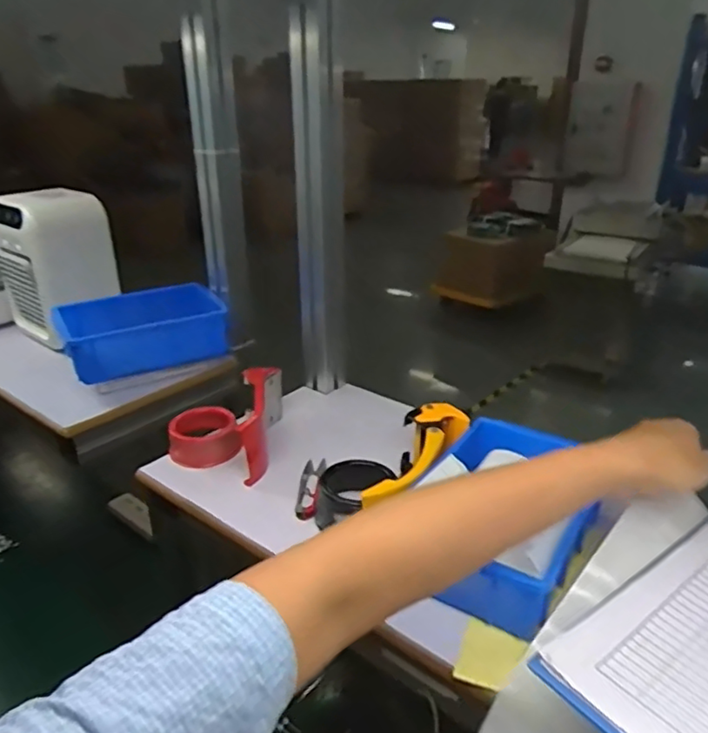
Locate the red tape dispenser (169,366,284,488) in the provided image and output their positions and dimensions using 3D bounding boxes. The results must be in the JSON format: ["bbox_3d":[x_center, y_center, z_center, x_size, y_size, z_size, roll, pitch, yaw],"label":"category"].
[{"bbox_3d":[-0.142,0.056,0.688,0.110,0.072,0.143,2,25,5],"label":"red tape dispenser"}]

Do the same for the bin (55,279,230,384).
[{"bbox_3d":[-0.270,-0.046,0.806,0.204,0.073,0.097,-13,28,-26],"label":"bin"}]

